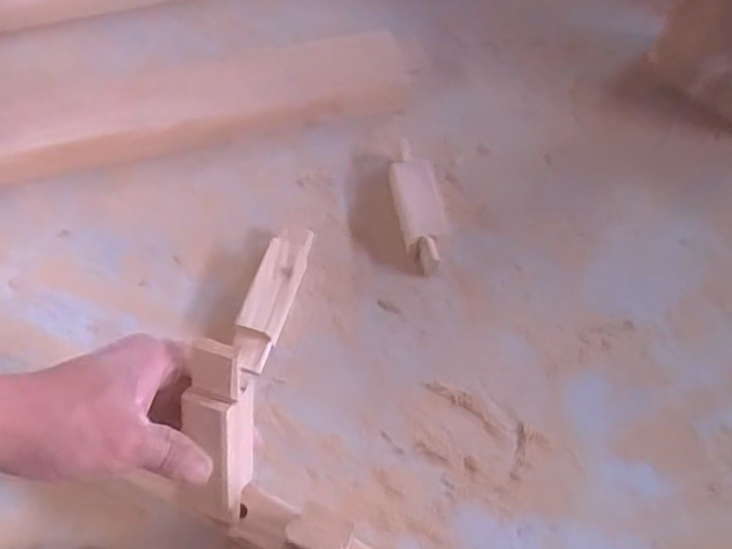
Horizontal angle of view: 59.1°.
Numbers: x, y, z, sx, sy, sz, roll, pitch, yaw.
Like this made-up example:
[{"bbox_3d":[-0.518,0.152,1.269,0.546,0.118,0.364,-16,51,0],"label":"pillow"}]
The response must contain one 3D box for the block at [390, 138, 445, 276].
[{"bbox_3d":[0.046,-0.068,0.577,0.037,0.033,0.135,-8,60,-3],"label":"block"}]

